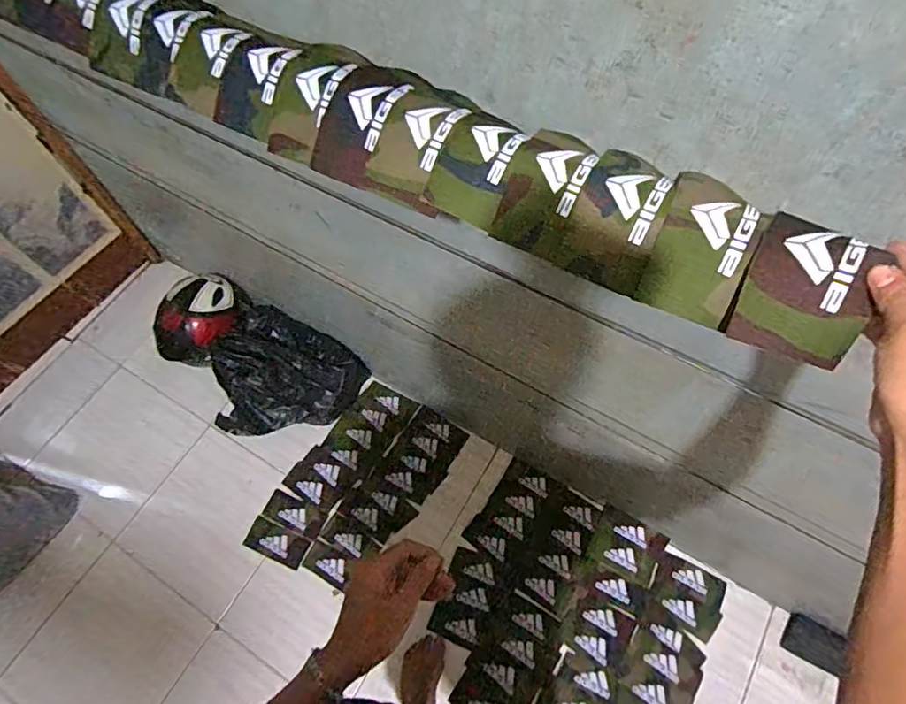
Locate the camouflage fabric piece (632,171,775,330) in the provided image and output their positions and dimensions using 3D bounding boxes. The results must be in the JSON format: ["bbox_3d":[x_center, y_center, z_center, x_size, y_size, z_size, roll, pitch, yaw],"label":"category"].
[{"bbox_3d":[0.196,-0.080,0.433,0.073,0.049,0.097,27,67,14],"label":"camouflage fabric piece"}]

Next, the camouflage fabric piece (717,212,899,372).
[{"bbox_3d":[0.260,-0.050,0.395,0.081,0.056,0.096,25,67,14],"label":"camouflage fabric piece"}]

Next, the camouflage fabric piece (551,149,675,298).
[{"bbox_3d":[0.145,-0.122,0.462,0.072,0.046,0.128,24,66,13],"label":"camouflage fabric piece"}]

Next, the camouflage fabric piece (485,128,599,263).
[{"bbox_3d":[0.084,-0.148,0.477,0.065,0.038,0.121,24,66,13],"label":"camouflage fabric piece"}]

